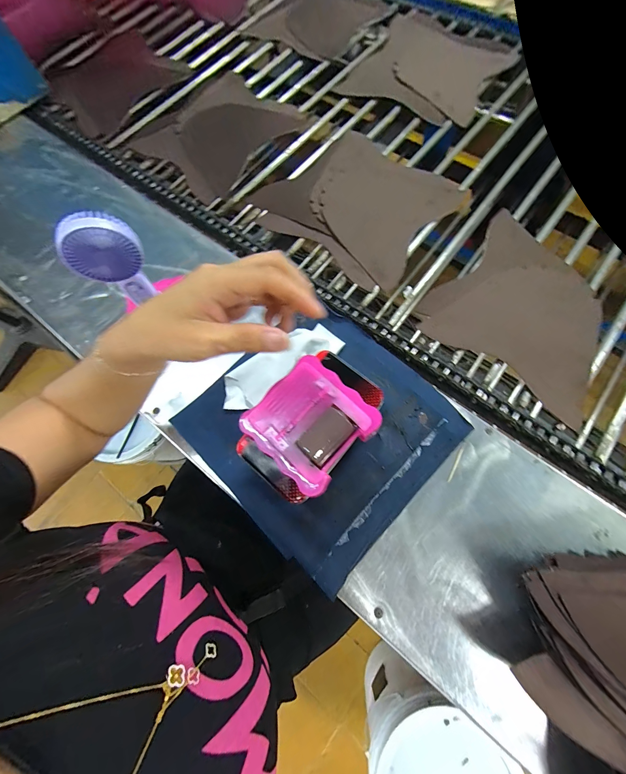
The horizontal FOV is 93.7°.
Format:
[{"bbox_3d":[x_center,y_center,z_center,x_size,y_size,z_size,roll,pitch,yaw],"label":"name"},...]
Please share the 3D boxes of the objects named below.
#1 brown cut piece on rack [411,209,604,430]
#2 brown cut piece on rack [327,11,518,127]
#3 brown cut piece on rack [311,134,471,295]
[{"bbox_3d":[0.349,-0.121,0.476,0.273,0.009,0.265,41,80,12],"label":"brown cut piece on rack"},{"bbox_3d":[0.263,-0.731,0.673,0.303,0.014,0.315,31,76,14],"label":"brown cut piece on rack"},{"bbox_3d":[0.109,-0.352,0.556,0.274,0.012,0.266,38,76,12],"label":"brown cut piece on rack"}]

